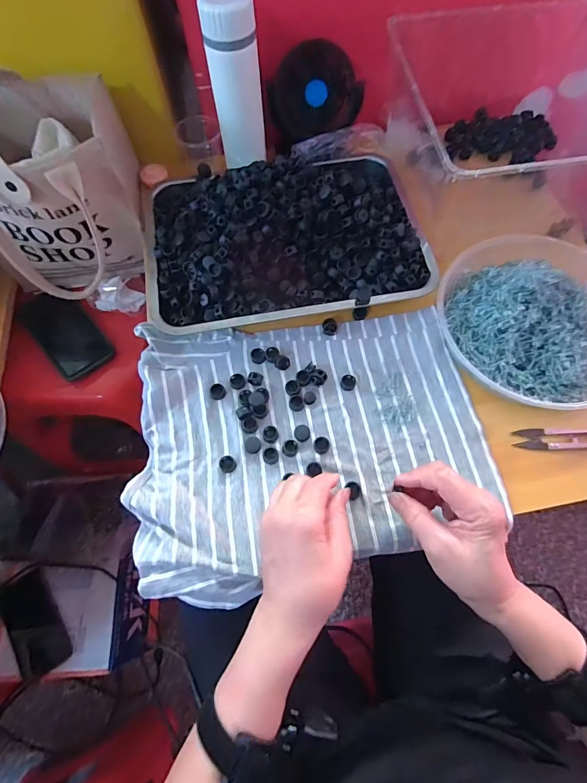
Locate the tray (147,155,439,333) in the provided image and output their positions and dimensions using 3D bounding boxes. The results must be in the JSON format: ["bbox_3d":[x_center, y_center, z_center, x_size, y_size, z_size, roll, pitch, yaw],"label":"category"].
[{"bbox_3d":[-0.012,-0.204,0.488,0.336,0.083,0.242,-9,68,-2],"label":"tray"}]

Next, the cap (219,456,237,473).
[{"bbox_3d":[-0.070,0.077,0.417,0.017,0.005,0.019,-38,72,-13],"label":"cap"}]

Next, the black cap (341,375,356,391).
[{"bbox_3d":[0.063,-0.010,0.449,0.017,0.006,0.018,-1,68,1],"label":"black cap"}]

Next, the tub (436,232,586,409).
[{"bbox_3d":[0.282,-0.092,0.440,0.216,0.075,0.217,-1,68,1],"label":"tub"}]

